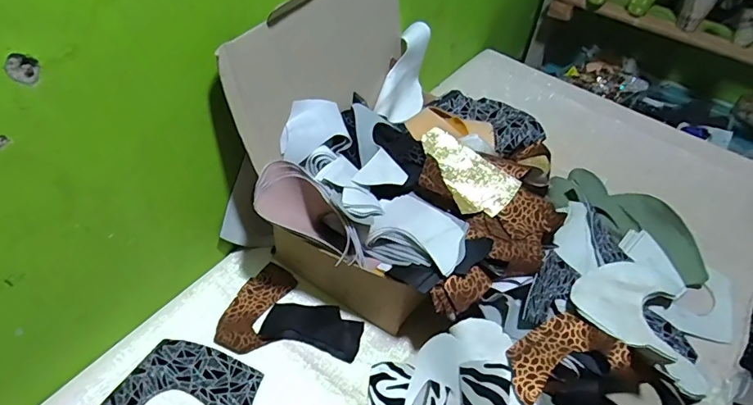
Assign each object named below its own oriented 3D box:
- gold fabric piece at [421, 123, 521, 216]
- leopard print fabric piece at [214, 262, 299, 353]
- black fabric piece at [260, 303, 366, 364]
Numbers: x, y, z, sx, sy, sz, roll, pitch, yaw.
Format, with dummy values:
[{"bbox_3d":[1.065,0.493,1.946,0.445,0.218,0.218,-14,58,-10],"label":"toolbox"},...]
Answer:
[{"bbox_3d":[0.103,-0.038,0.552,0.065,0.026,0.127,-35,74,-32],"label":"gold fabric piece"},{"bbox_3d":[-0.151,0.127,0.589,0.065,0.011,0.126,15,47,8],"label":"leopard print fabric piece"},{"bbox_3d":[-0.078,0.154,0.572,0.117,0.010,0.056,12,47,5],"label":"black fabric piece"}]

